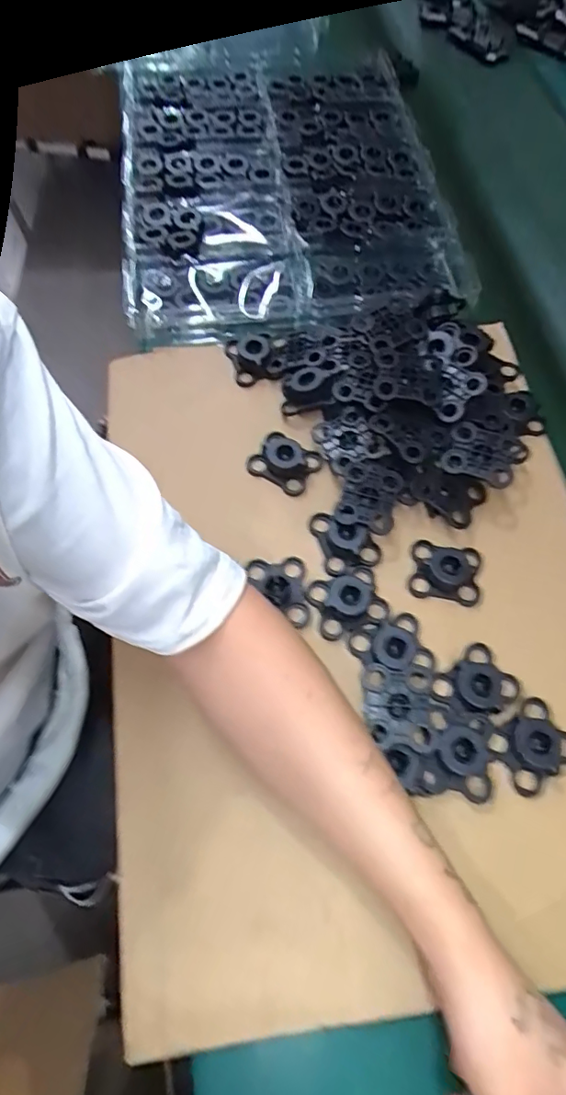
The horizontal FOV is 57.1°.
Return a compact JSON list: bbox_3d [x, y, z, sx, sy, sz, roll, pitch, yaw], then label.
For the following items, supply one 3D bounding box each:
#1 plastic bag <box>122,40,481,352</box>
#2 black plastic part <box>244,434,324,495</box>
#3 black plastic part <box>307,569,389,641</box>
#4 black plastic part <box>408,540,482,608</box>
[{"bbox_3d":[-0.094,-0.447,0.630,0.190,0.027,0.500,-7,66,-5],"label":"plastic bag"},{"bbox_3d":[0.002,-0.080,0.463,0.057,0.018,0.046,32,69,12],"label":"black plastic part"},{"bbox_3d":[0.052,0.041,0.408,0.056,0.016,0.048,-17,67,-9],"label":"black plastic part"},{"bbox_3d":[0.135,0.017,0.423,0.055,0.018,0.048,13,66,4],"label":"black plastic part"}]

